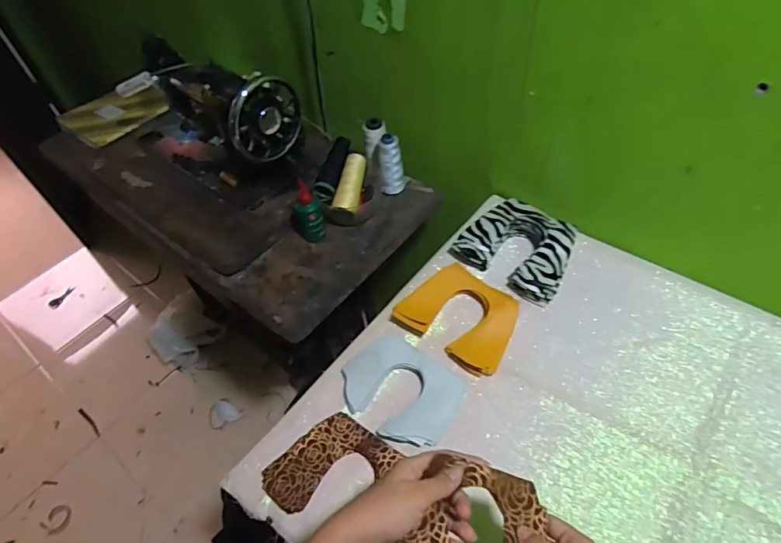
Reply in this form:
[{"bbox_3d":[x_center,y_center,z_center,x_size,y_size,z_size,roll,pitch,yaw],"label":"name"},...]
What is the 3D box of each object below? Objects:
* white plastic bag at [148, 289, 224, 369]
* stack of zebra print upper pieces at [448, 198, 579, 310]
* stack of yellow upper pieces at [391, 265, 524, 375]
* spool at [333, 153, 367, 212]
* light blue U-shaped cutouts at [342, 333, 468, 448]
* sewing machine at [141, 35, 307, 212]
[{"bbox_3d":[-0.643,0.195,1.502,0.204,0.170,0.153,-32,55,-19],"label":"white plastic bag"},{"bbox_3d":[0.199,-0.038,0.731,0.166,0.047,0.138,33,62,28],"label":"stack of zebra print upper pieces"},{"bbox_3d":[0.099,0.061,0.673,0.156,0.030,0.122,28,59,25],"label":"stack of yellow upper pieces"},{"bbox_3d":[-0.067,-0.155,0.830,0.038,0.035,0.126,7,65,12],"label":"spool"},{"bbox_3d":[0.014,0.150,0.614,0.147,0.010,0.117,25,58,24],"label":"light blue U-shaped cutouts"},{"bbox_3d":[-0.314,-0.282,0.872,0.322,0.205,0.165,33,62,28],"label":"sewing machine"}]

